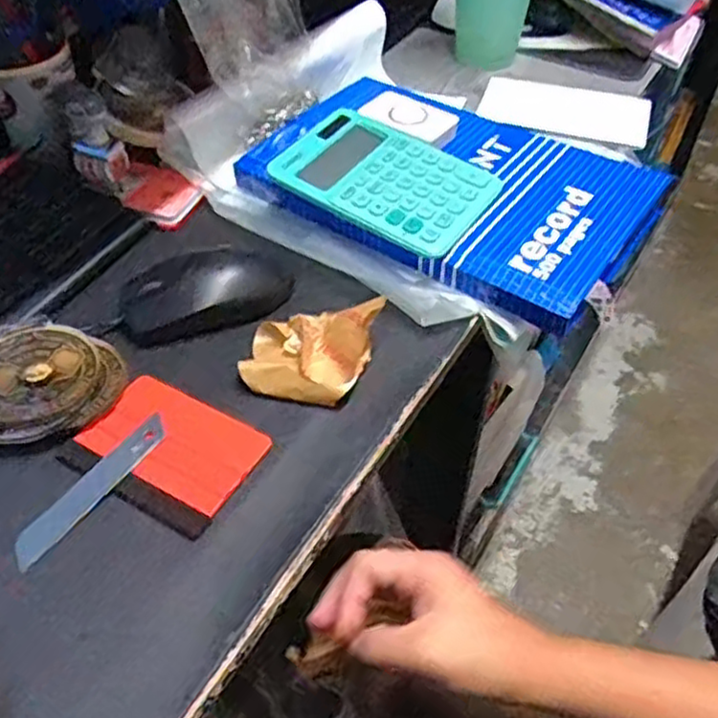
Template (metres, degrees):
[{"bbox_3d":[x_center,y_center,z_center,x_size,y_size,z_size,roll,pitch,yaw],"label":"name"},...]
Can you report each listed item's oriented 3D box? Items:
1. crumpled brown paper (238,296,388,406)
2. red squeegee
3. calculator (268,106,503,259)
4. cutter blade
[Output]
[{"bbox_3d":[-0.030,-0.009,0.445,0.077,0.037,0.060,10,48,7],"label":"crumpled brown paper"},{"bbox_3d":[-0.107,0.049,0.409,0.097,0.004,0.071,25,52,20],"label":"red squeegee"},{"bbox_3d":[0.020,-0.132,0.534,0.150,0.010,0.101,28,55,19],"label":"calculator"},{"bbox_3d":[-0.143,0.068,0.392,0.019,0.004,0.100,32,60,19],"label":"cutter blade"}]

